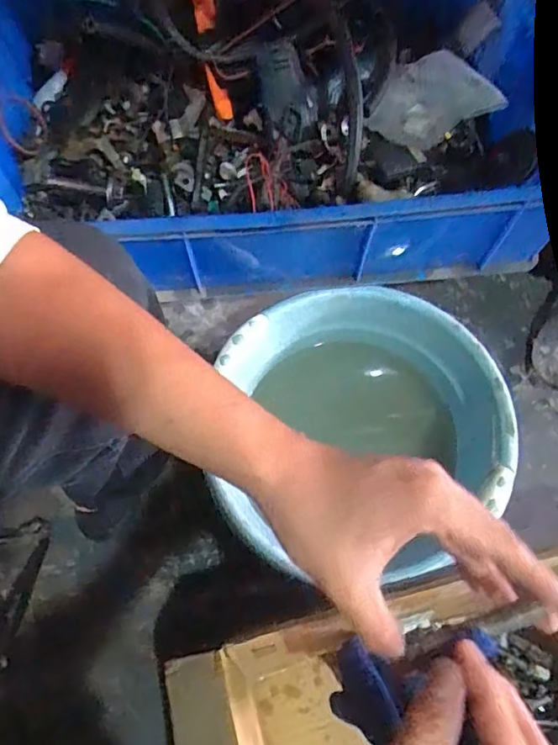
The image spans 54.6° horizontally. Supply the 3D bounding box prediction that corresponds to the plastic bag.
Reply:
[{"bbox_3d":[0.171,-0.303,0.608,0.123,0.046,0.113,-27,71,-11],"label":"plastic bag"}]

